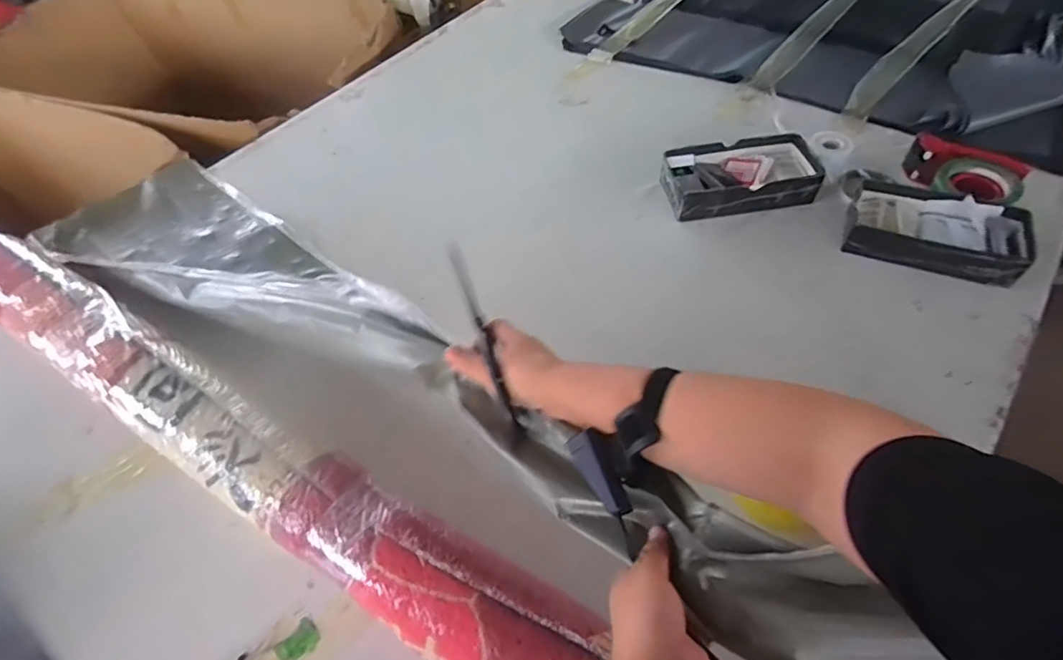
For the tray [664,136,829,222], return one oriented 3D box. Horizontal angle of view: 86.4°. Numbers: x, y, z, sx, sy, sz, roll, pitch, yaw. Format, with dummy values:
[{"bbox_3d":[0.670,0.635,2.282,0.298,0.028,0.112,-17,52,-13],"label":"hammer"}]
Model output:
[{"bbox_3d":[0.328,-0.243,0.903,0.228,0.053,0.127,-6,53,0],"label":"tray"}]

